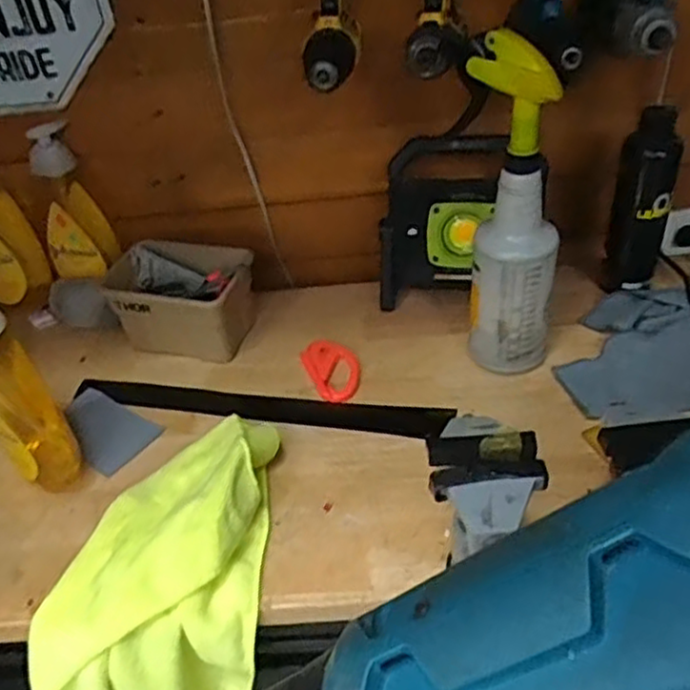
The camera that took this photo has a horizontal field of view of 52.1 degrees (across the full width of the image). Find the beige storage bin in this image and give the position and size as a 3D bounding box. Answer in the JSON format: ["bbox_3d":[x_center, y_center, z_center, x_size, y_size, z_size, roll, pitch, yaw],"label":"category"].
[{"bbox_3d":[-0.188,-0.051,0.849,0.152,0.099,0.103,5,41,14],"label":"beige storage bin"}]

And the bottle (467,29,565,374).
[{"bbox_3d":[0.168,-0.119,0.695,0.084,0.328,0.075,-6,40,0],"label":"bottle"}]

